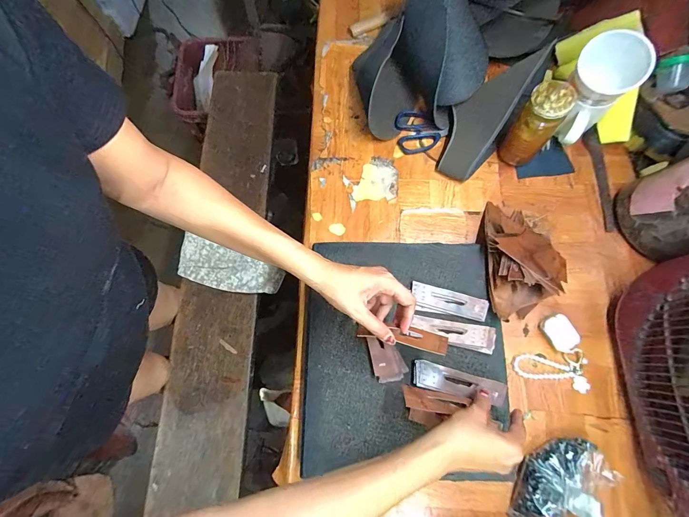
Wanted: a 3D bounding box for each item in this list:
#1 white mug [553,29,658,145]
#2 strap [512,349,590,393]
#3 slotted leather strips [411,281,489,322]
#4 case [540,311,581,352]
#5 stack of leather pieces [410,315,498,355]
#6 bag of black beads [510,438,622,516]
[{"bbox_3d":[0.389,-0.266,0.528,0.095,0.129,0.084,43,79,12],"label":"white mug"},{"bbox_3d":[0.311,0.162,0.498,0.106,0.014,0.057,8,74,4],"label":"strap"},{"bbox_3d":[0.158,0.067,0.503,0.115,0.007,0.039,12,74,5],"label":"slotted leather strips"},{"bbox_3d":[0.329,0.113,0.509,0.041,0.017,0.056,-27,75,-7],"label":"case"},{"bbox_3d":[0.159,0.109,0.486,0.119,0.011,0.035,11,74,4],"label":"stack of leather pieces"},{"bbox_3d":[0.292,0.298,0.427,0.108,0.059,0.132,32,76,10],"label":"bag of black beads"}]

